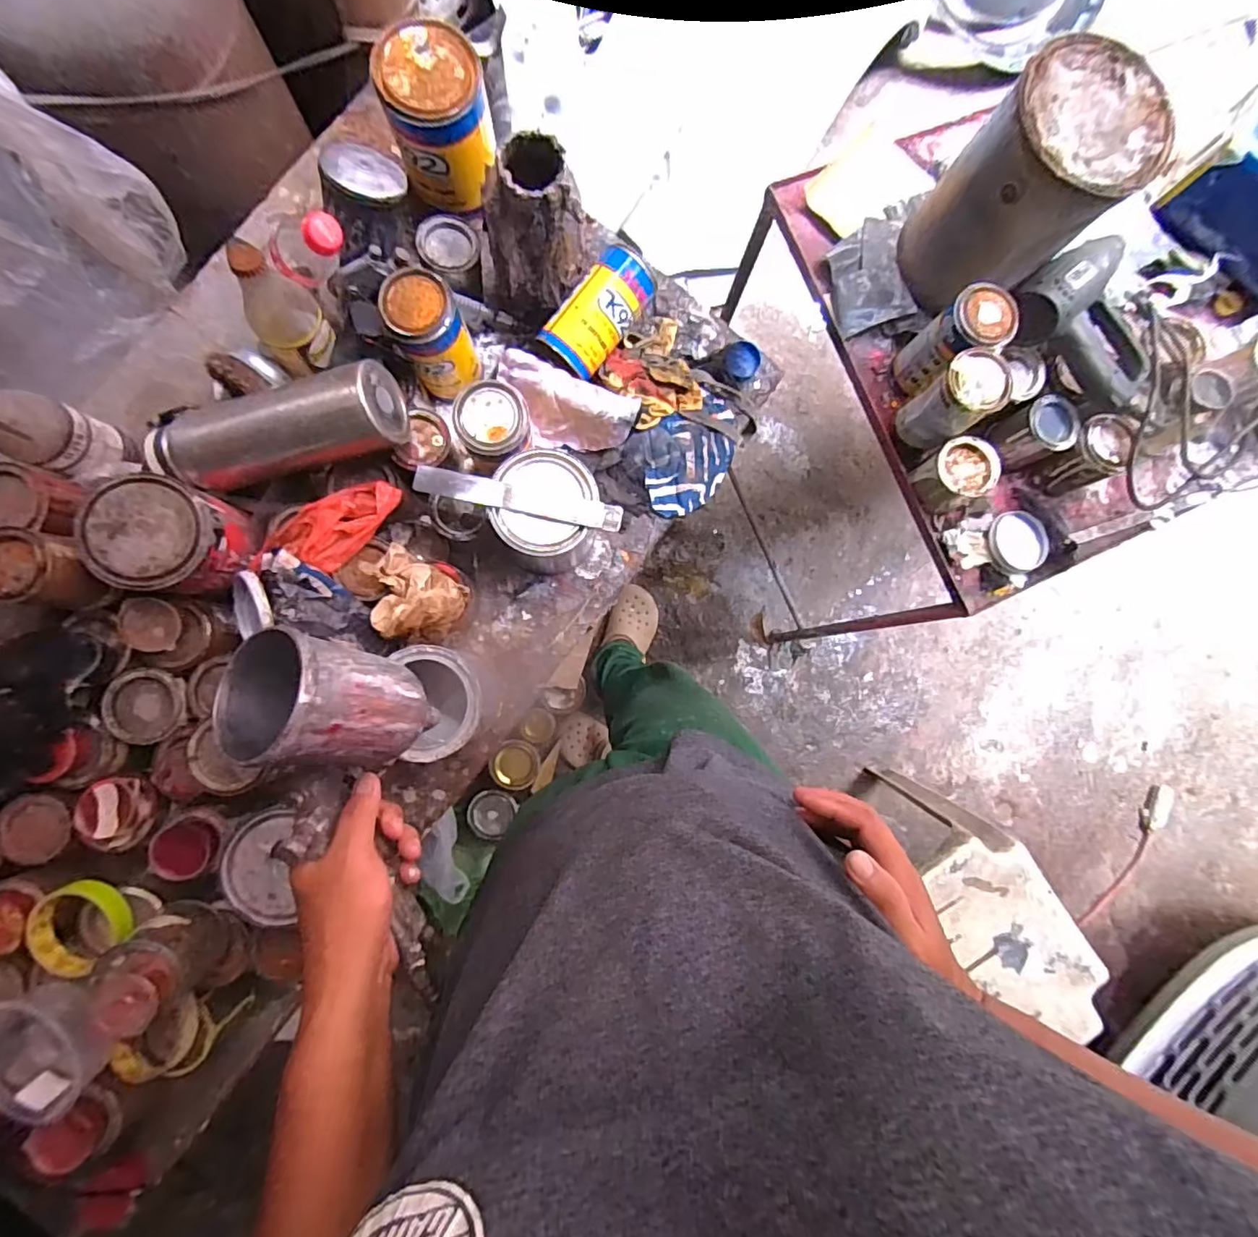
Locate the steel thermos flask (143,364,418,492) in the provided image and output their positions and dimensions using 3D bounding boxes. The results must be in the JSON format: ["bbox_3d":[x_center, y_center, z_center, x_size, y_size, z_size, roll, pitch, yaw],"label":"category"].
[{"bbox_3d":[-0.347,-0.180,0.563,0.249,0.077,0.077,-11,88,9],"label":"steel thermos flask"}]

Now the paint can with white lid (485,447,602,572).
[{"bbox_3d":[-0.085,-0.107,0.612,0.099,0.119,0.105,0,87,-3],"label":"paint can with white lid"}]

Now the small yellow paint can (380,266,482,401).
[{"bbox_3d":[-0.202,-0.293,0.601,0.065,0.122,0.071,0,87,-3],"label":"small yellow paint can"}]

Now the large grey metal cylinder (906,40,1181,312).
[{"bbox_3d":[0.430,-0.467,0.641,0.186,0.190,0.152,-42,90,-4],"label":"large grey metal cylinder"}]

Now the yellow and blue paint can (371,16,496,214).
[{"bbox_3d":[-0.197,-0.513,0.604,0.104,0.113,0.118,-6,88,-3],"label":"yellow and blue paint can"}]

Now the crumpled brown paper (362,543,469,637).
[{"bbox_3d":[-0.212,-0.031,0.556,0.087,0.042,0.089,-21,89,-4],"label":"crumpled brown paper"}]

